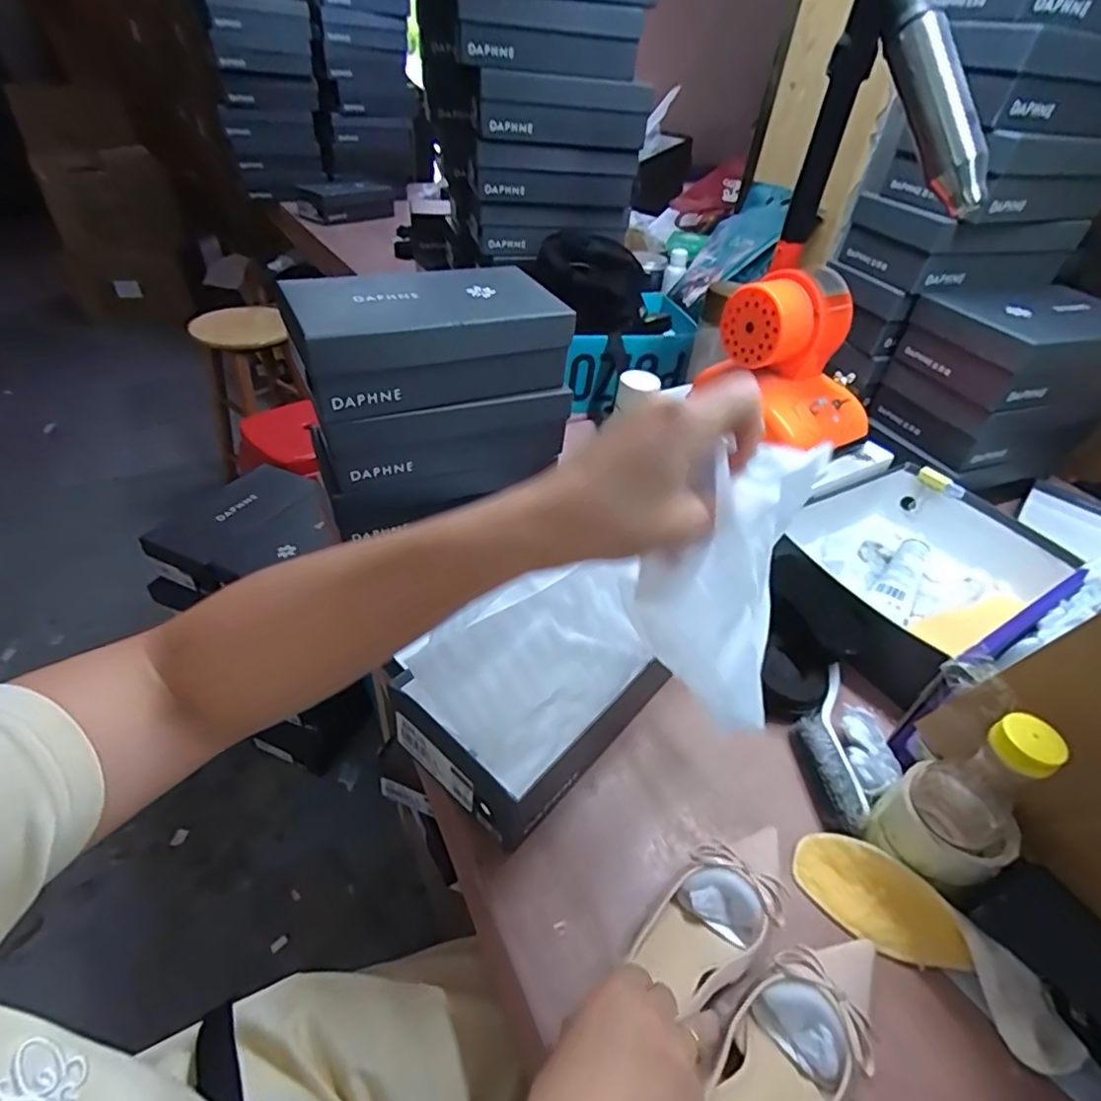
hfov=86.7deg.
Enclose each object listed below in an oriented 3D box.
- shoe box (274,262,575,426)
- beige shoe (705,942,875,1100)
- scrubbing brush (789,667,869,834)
[{"bbox_3d":[-0.138,-0.247,0.681,0.298,0.107,0.140,-18,47,-25],"label":"shoe box"},{"bbox_3d":[0.152,0.326,0.372,0.219,0.054,0.073,-6,38,-46],"label":"beige shoe"},{"bbox_3d":[0.272,0.188,0.581,0.049,0.033,0.173,11,42,5],"label":"scrubbing brush"}]

